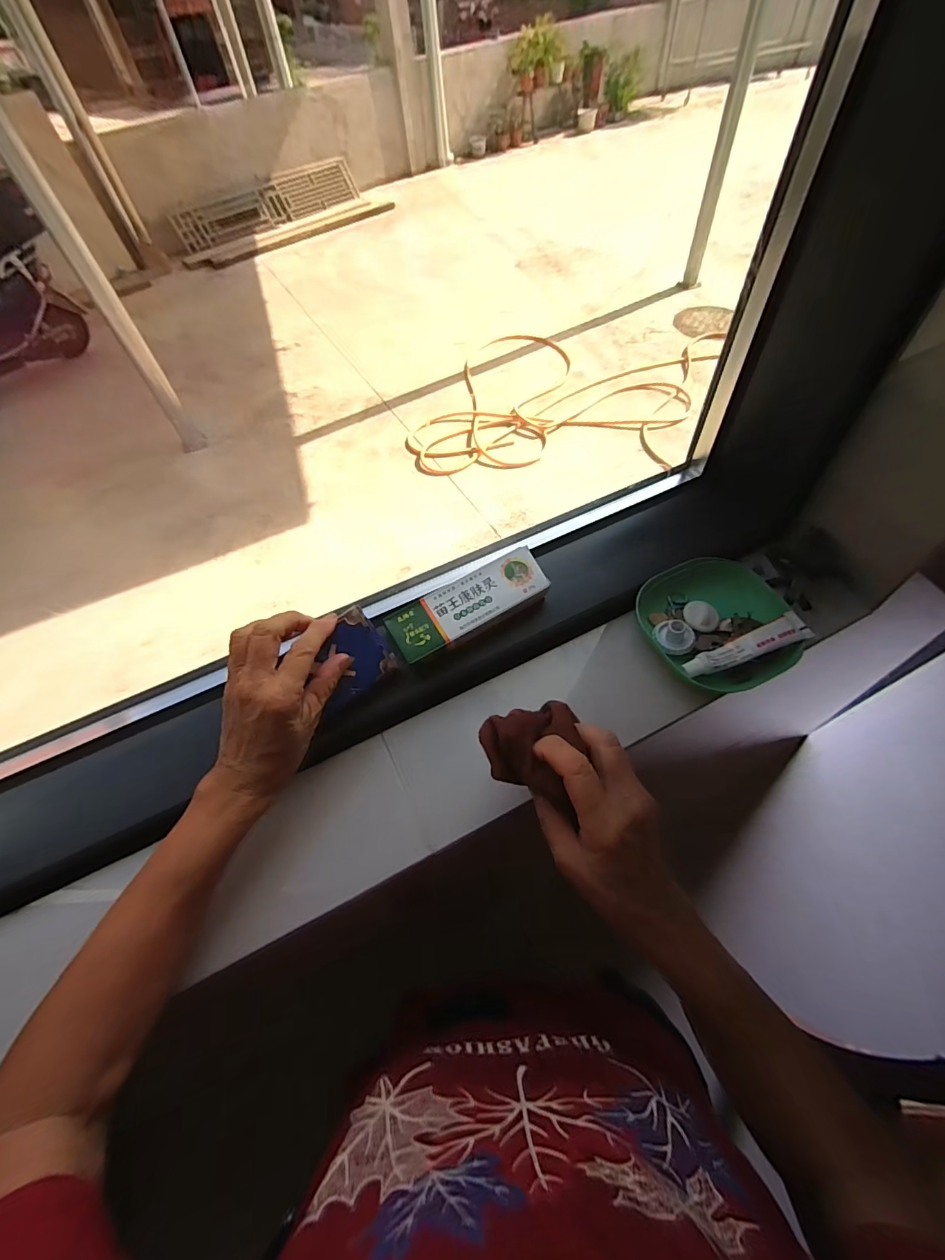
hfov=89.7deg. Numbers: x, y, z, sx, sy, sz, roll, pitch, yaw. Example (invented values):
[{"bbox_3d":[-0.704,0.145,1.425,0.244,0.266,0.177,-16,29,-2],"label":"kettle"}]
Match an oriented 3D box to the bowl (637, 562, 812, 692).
[{"bbox_3d":[0.219,-0.007,0.430,0.116,0.037,0.125,-2,56,4],"label":"bowl"}]

